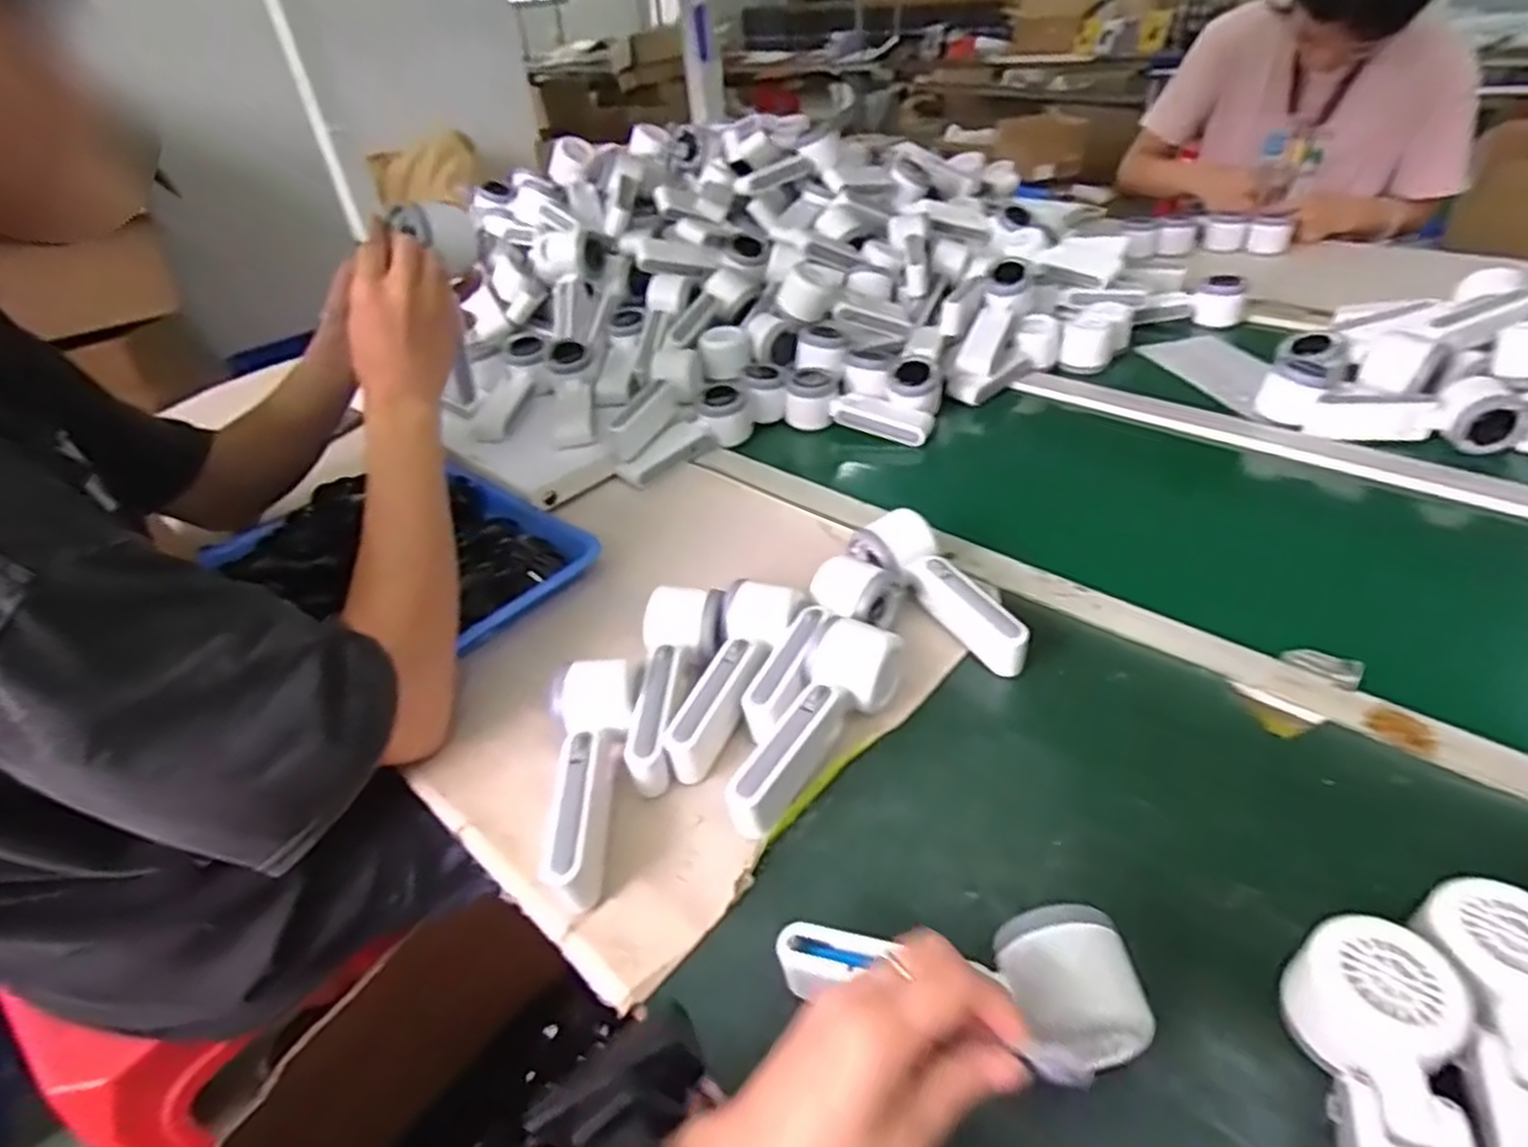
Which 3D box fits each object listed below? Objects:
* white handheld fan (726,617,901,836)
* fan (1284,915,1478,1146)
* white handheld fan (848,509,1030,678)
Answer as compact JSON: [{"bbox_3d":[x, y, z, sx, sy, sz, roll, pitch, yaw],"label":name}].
[{"bbox_3d":[0.031,0.099,0.498,0.057,0.060,0.167,17,43,27],"label":"white handheld fan"},{"bbox_3d":[0.250,0.228,0.308,0.054,0.052,0.162,9,40,19],"label":"fan"},{"bbox_3d":[0.137,0.013,0.597,0.052,0.057,0.166,-25,41,-23],"label":"white handheld fan"}]

